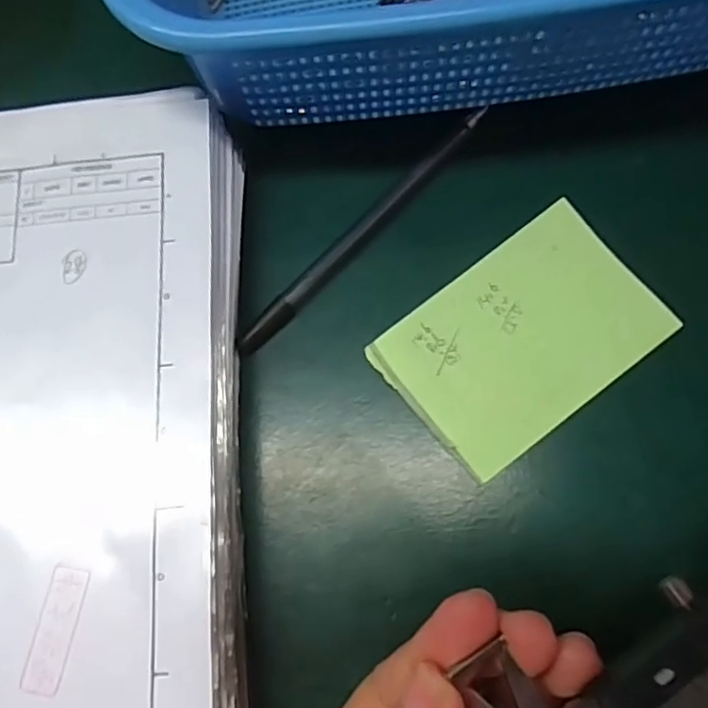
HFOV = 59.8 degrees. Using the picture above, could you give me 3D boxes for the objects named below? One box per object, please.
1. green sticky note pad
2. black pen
[{"bbox_3d":[0.063,-0.006,0.233,0.096,0.011,0.066,-37,75,-7],"label":"green sticky note pad"},{"bbox_3d":[0.004,-0.051,0.248,0.008,0.014,0.136,41,81,14],"label":"black pen"}]

